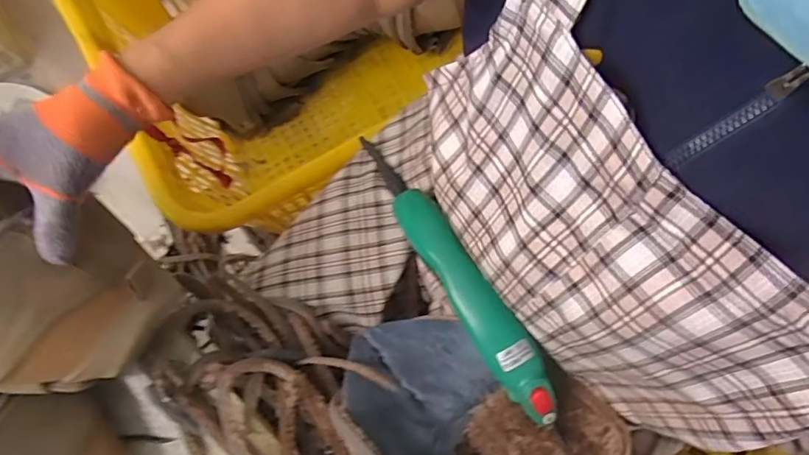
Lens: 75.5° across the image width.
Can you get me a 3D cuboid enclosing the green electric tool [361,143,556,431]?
[{"bbox_3d":[0.034,0.024,0.451,0.036,0.047,0.299,-30,62,-4],"label":"green electric tool"}]

